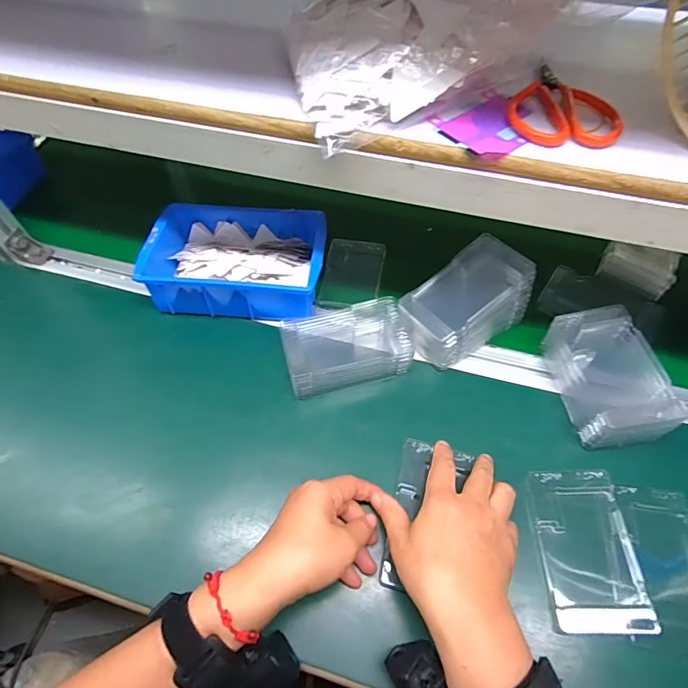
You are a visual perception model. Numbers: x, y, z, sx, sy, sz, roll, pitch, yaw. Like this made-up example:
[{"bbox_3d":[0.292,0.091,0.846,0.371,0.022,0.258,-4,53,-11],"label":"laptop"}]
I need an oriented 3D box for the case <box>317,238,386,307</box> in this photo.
[{"bbox_3d":[0.011,-0.090,0.557,0.072,0.016,0.104,9,56,5],"label":"case"}]

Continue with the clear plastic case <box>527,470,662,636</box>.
[{"bbox_3d":[0.208,0.174,0.377,0.073,0.015,0.126,1,56,0],"label":"clear plastic case"}]

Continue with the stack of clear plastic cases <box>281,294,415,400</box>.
[{"bbox_3d":[0.001,0.000,0.475,0.137,0.043,0.087,-14,57,-10],"label":"stack of clear plastic cases"}]

